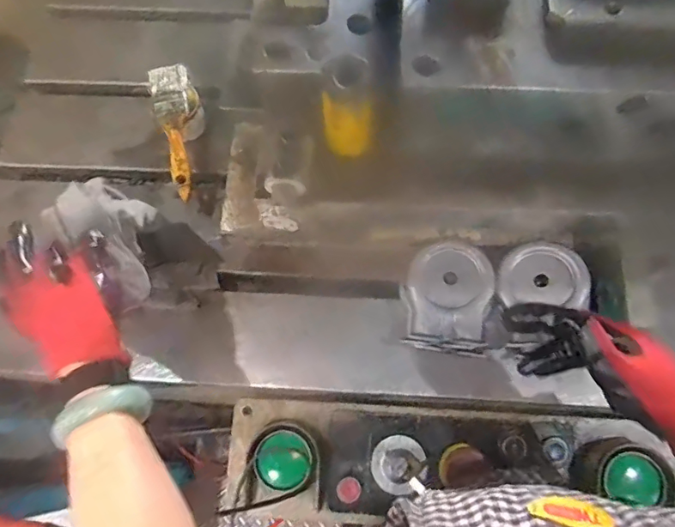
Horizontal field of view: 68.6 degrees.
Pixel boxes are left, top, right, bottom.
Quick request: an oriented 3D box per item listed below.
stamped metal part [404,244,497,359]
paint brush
[{"bbox_3d":[0.128,0.037,0.572,0.099,0.037,0.120,13,71,6],"label":"stamped metal part"},{"bbox_3d":[-0.214,-0.177,0.652,0.048,0.023,0.198,-13,70,-3],"label":"paint brush"}]

